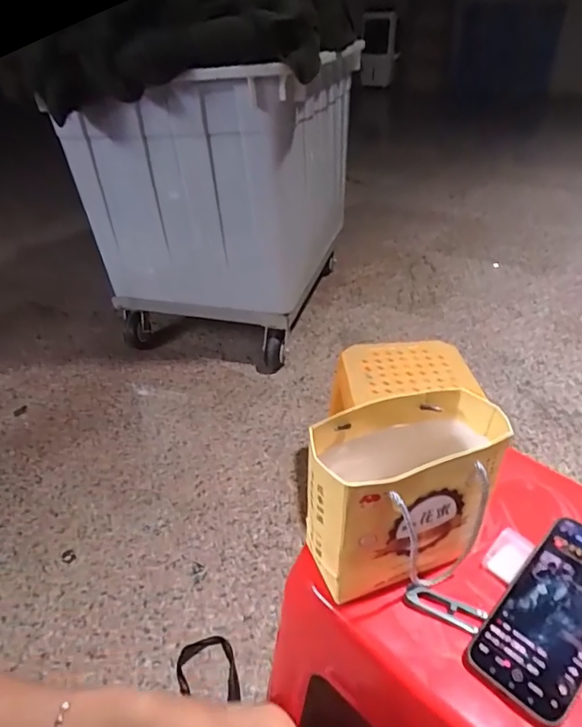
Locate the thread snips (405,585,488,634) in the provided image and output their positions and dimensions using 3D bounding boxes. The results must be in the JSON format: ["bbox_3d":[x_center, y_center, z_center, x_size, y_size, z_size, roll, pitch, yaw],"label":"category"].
[{"bbox_3d":[0.132,0.211,0.448,0.066,0.008,0.024,13,36,21],"label":"thread snips"}]

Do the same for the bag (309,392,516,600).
[{"bbox_3d":[0.100,0.118,0.464,0.167,0.150,0.092,-8,34,-9],"label":"bag"}]

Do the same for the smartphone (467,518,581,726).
[{"bbox_3d":[0.219,0.201,0.424,0.163,0.007,0.071,-40,46,-22],"label":"smartphone"}]

